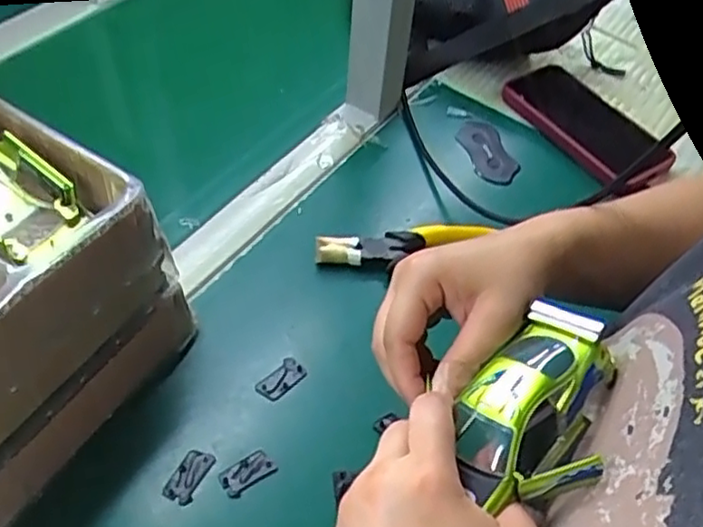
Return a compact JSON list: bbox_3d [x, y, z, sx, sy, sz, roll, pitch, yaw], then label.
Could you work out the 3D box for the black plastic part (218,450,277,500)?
[{"bbox_3d":[-0.066,0.132,0.433,0.034,0.004,0.019,-28,57,-25],"label":"black plastic part"}]

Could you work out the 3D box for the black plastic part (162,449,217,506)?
[{"bbox_3d":[-0.102,0.133,0.429,0.019,0.004,0.035,23,52,14],"label":"black plastic part"}]

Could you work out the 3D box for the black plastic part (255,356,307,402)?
[{"bbox_3d":[-0.048,0.081,0.475,0.019,0.004,0.034,35,55,23],"label":"black plastic part"}]

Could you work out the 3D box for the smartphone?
[{"bbox_3d":[0.222,-0.133,0.653,0.087,0.014,0.161,-32,65,-24],"label":"smartphone"}]

